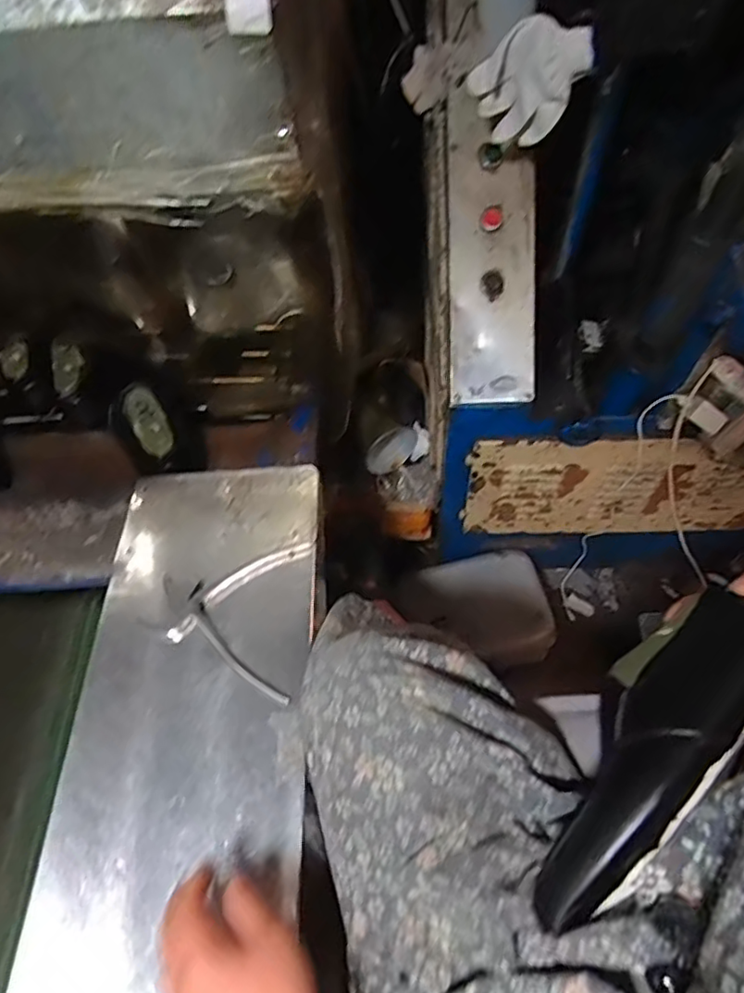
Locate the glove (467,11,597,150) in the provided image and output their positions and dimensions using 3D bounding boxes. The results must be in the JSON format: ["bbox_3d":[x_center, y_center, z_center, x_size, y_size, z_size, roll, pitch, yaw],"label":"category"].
[{"bbox_3d":[0.189,-0.490,0.708,0.107,0.154,0.055,44,70,-13],"label":"glove"}]

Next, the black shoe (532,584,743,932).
[{"bbox_3d":[0.198,0.162,0.398,0.080,0.061,0.261,38,71,25],"label":"black shoe"}]

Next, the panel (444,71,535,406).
[{"bbox_3d":[0.173,-0.357,0.891,0.139,0.042,0.433,-6,100,0],"label":"panel"}]

